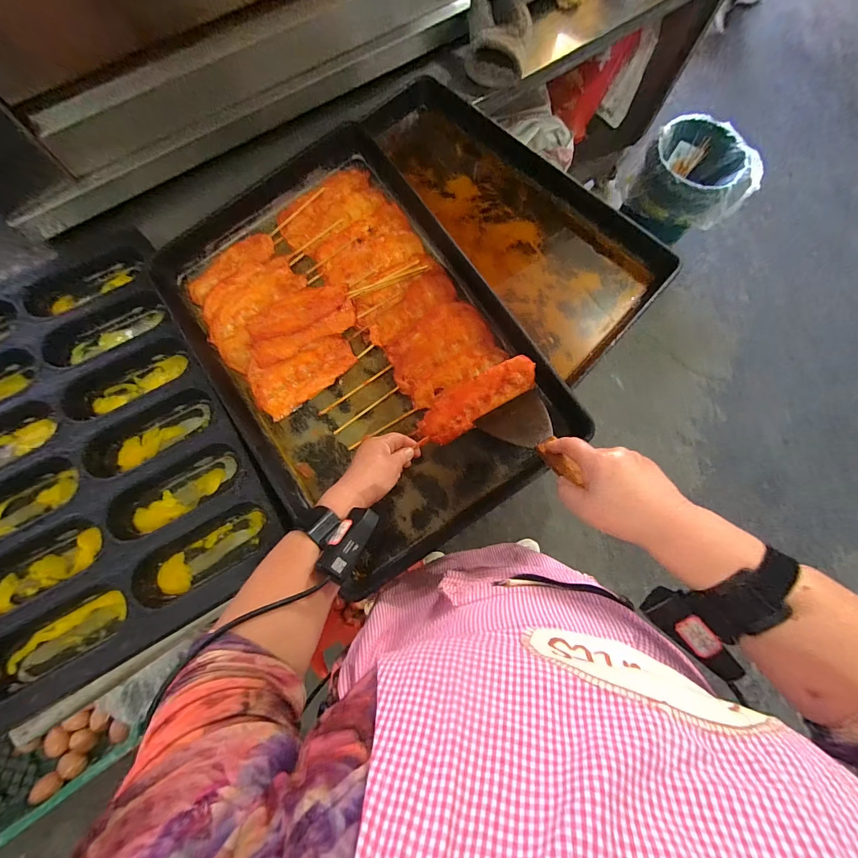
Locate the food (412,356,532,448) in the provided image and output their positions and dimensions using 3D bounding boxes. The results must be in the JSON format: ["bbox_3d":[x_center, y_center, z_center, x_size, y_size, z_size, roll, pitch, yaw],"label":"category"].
[{"bbox_3d":[0.063,-0.035,0.511,0.174,0.072,0.022,-33,31,1],"label":"food"}]

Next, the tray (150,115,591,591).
[{"bbox_3d":[-0.111,-0.132,0.559,0.398,0.047,0.611,-34,82,0],"label":"tray"}]

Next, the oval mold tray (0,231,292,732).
[{"bbox_3d":[-0.501,0.019,0.544,0.411,0.062,0.595,-30,75,-8],"label":"oval mold tray"}]

